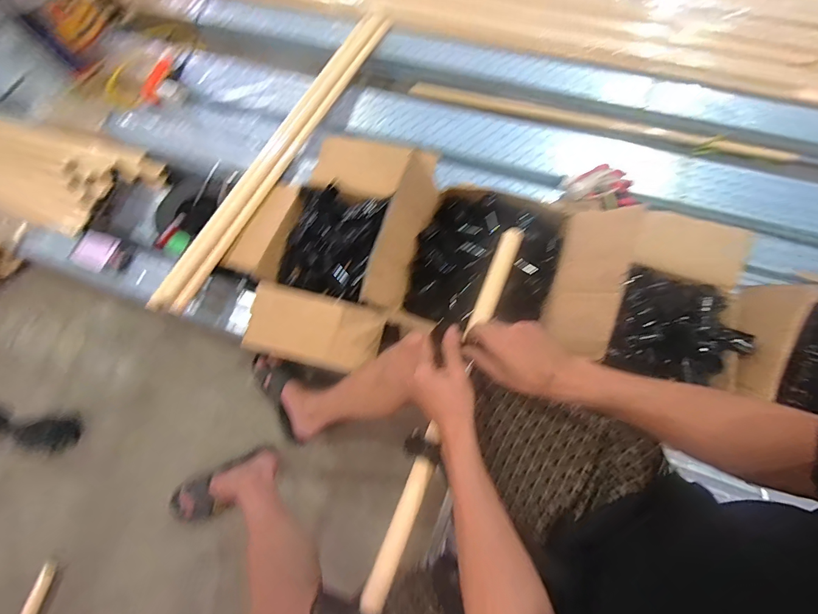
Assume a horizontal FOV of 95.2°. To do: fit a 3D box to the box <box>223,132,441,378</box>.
[{"bbox_3d":[-0.147,-0.147,0.854,0.387,0.255,0.546,15,70,8],"label":"box"}]

